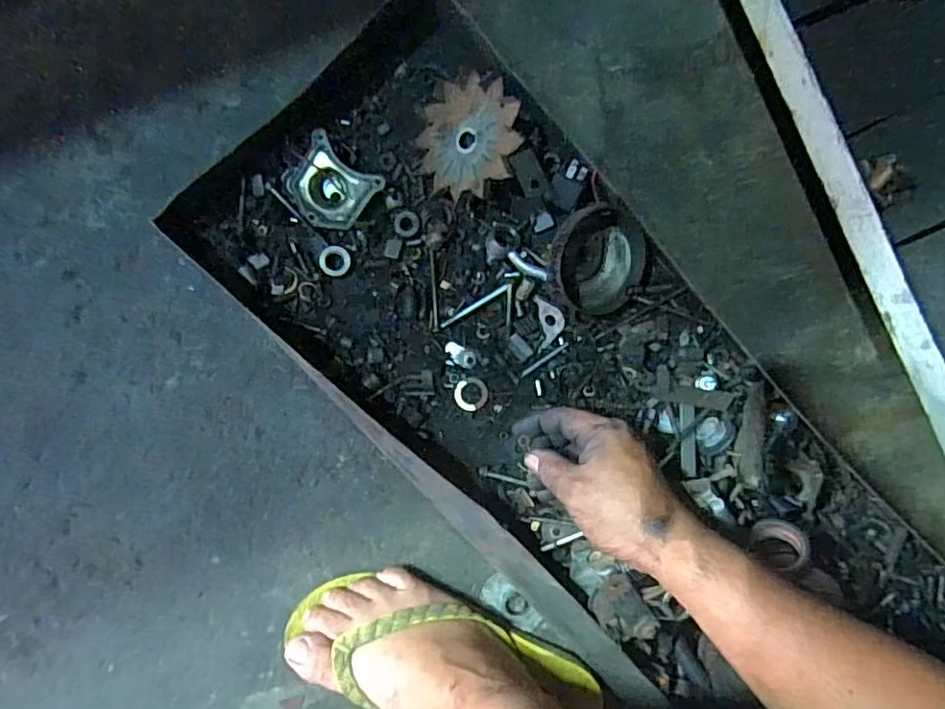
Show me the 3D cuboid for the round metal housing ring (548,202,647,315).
[{"bbox_3d":[0.116,-0.085,0.549,0.084,0.037,0.084,1,97,6],"label":"round metal housing ring"}]

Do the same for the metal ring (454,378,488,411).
[{"bbox_3d":[-0.001,0.037,0.554,0.030,0.004,0.031,0,87,-2],"label":"metal ring"}]

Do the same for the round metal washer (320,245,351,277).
[{"bbox_3d":[-0.124,-0.085,0.547,0.027,0.007,0.027,0,87,-2],"label":"round metal washer"}]

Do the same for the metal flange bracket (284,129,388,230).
[{"bbox_3d":[-0.127,-0.149,0.539,0.070,0.017,0.068,39,105,-6],"label":"metal flange bracket"}]

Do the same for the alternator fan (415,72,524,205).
[{"bbox_3d":[-0.006,-0.185,0.519,0.104,0.011,0.096,-1,97,35],"label":"alternator fan"}]

